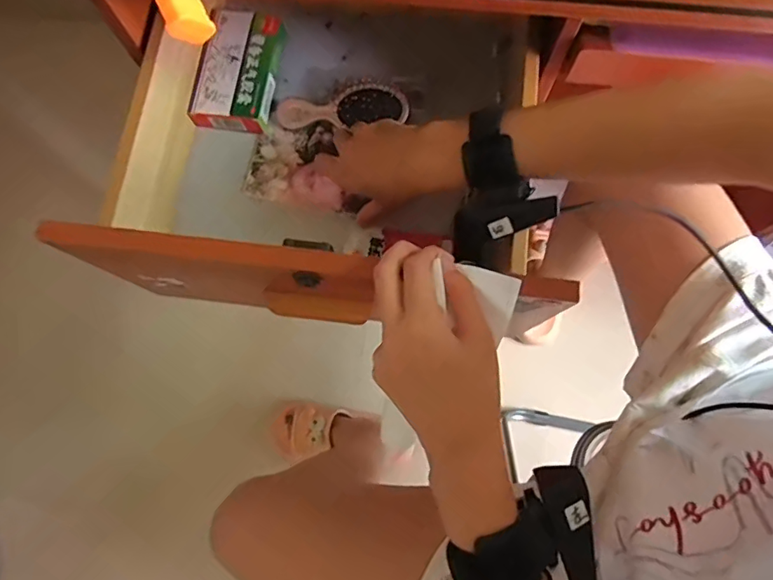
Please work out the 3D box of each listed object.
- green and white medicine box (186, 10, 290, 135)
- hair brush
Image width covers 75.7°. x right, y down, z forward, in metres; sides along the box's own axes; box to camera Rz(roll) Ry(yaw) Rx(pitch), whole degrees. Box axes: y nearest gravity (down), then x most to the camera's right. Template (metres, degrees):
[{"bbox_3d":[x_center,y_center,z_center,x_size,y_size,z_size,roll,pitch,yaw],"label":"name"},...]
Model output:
[{"bbox_3d":[-0.155,-0.233,0.521,0.079,0.027,0.127,10,76,4],"label":"green and white medicine box"},{"bbox_3d":[-0.046,-0.185,0.509,0.134,0.032,0.042,-4,75,0],"label":"hair brush"}]

